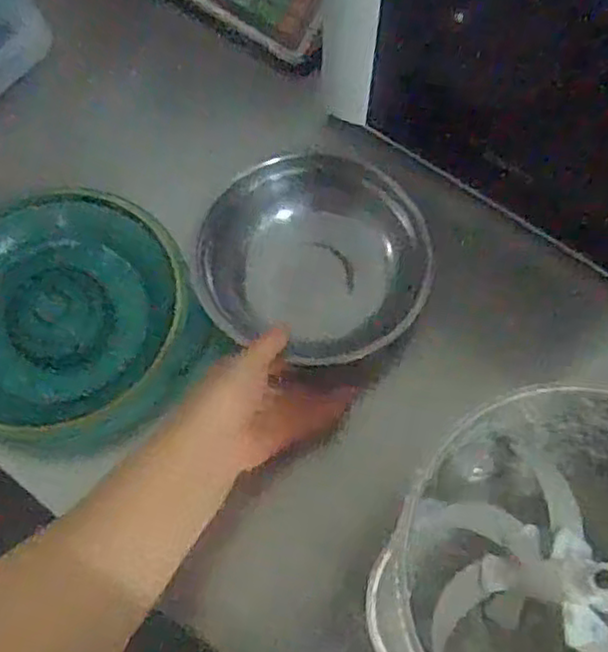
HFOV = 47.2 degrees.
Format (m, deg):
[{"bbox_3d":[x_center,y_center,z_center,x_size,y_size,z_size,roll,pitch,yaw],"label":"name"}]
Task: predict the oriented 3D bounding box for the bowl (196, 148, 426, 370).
[{"bbox_3d":[0.002,-0.047,0.538,0.181,0.080,0.152,22,71,9],"label":"bowl"}]

